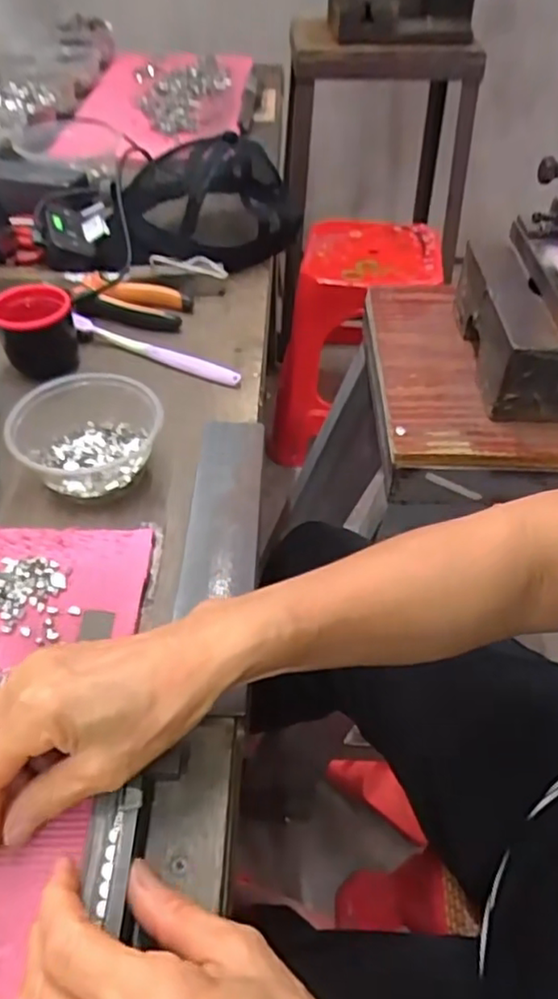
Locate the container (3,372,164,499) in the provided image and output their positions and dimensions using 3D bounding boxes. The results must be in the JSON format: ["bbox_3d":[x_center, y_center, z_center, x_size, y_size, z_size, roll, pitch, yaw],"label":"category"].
[{"bbox_3d":[-0.145,-0.052,0.475,0.111,0.045,0.100,35,55,28],"label":"container"}]

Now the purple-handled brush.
[{"bbox_3d":[-0.115,-0.139,0.583,0.175,0.012,0.017,22,50,19],"label":"purple-handled brush"}]

